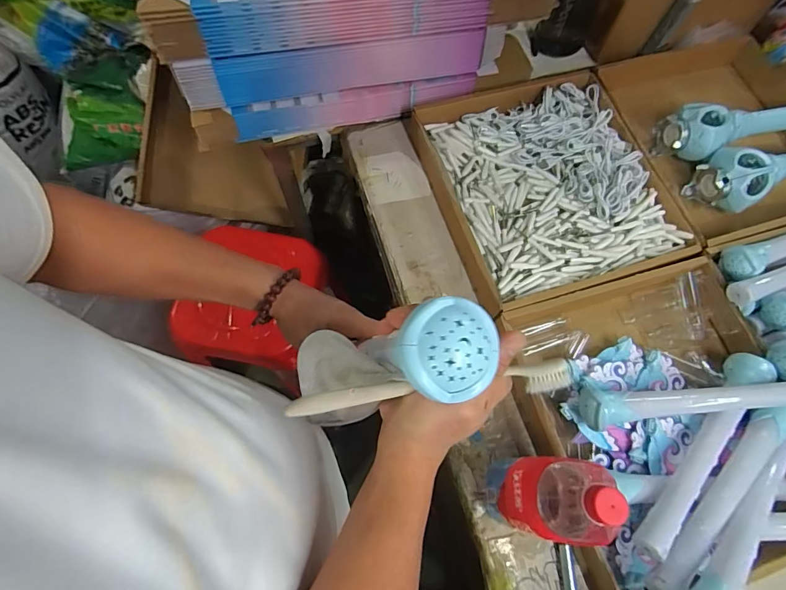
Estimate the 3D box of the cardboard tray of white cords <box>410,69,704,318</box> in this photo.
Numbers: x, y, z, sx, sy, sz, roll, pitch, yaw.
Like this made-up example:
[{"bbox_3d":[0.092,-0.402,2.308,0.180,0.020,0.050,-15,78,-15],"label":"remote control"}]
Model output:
[{"bbox_3d":[0.253,-0.183,0.693,0.356,0.047,0.388,-16,71,-9],"label":"cardboard tray of white cords"}]

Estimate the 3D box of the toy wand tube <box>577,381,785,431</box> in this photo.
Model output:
[{"bbox_3d":[0.390,0.131,0.529,0.311,0.054,0.050,-4,69,-4],"label":"toy wand tube"}]

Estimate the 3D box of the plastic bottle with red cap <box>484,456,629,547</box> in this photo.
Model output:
[{"bbox_3d":[0.169,0.220,0.441,0.094,0.216,0.087,1,69,-2],"label":"plastic bottle with red cap"}]

